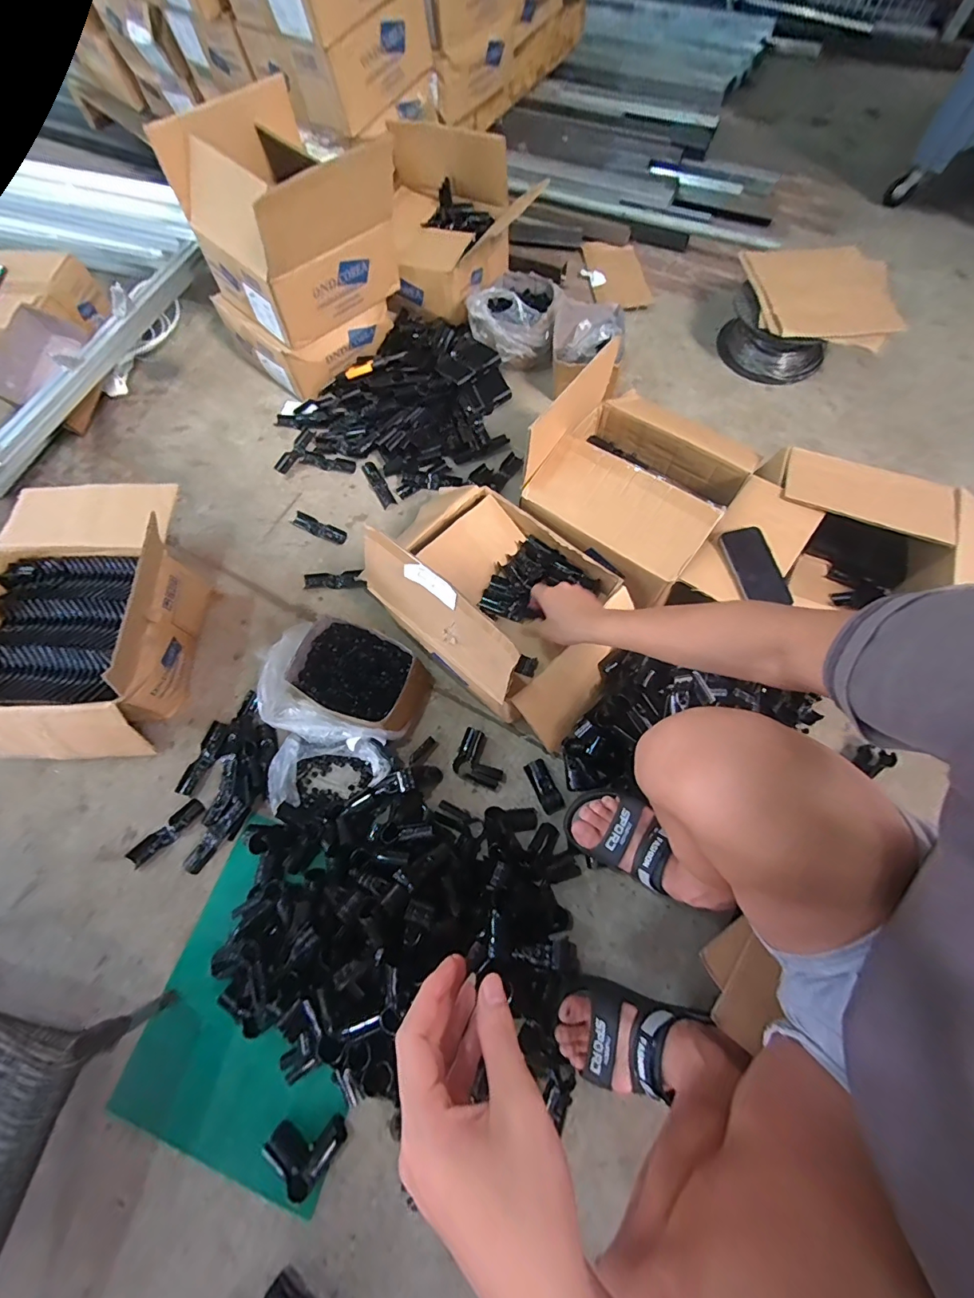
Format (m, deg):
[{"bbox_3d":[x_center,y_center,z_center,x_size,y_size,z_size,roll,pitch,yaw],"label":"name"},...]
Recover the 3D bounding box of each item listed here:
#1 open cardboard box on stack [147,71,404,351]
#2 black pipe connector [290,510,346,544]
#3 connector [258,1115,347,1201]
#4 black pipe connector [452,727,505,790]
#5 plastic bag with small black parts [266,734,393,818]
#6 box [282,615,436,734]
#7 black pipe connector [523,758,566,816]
[{"bbox_3d":[-0.396,-0.884,0.951,0.326,0.264,0.353,41,76,16],"label":"open cardboard box on stack"},{"bbox_3d":[-0.357,-0.257,0.975,0.137,0.014,0.033,25,72,11],"label":"black pipe connector"},{"bbox_3d":[-0.238,0.646,0.600,0.083,0.031,0.086,30,73,13],"label":"connector"},{"bbox_3d":[-0.008,0.183,0.772,0.086,0.046,0.085,20,71,9],"label":"black pipe connector"},{"bbox_3d":[-0.260,0.212,0.760,0.200,0.052,0.125,3,69,4],"label":"plastic bag with small black parts"},{"bbox_3d":[-0.217,0.050,0.796,0.214,0.085,0.153,22,71,10],"label":"box"},{"bbox_3d":[0.094,0.225,0.754,0.036,0.018,0.087,-22,70,-6],"label":"black pipe connector"}]

